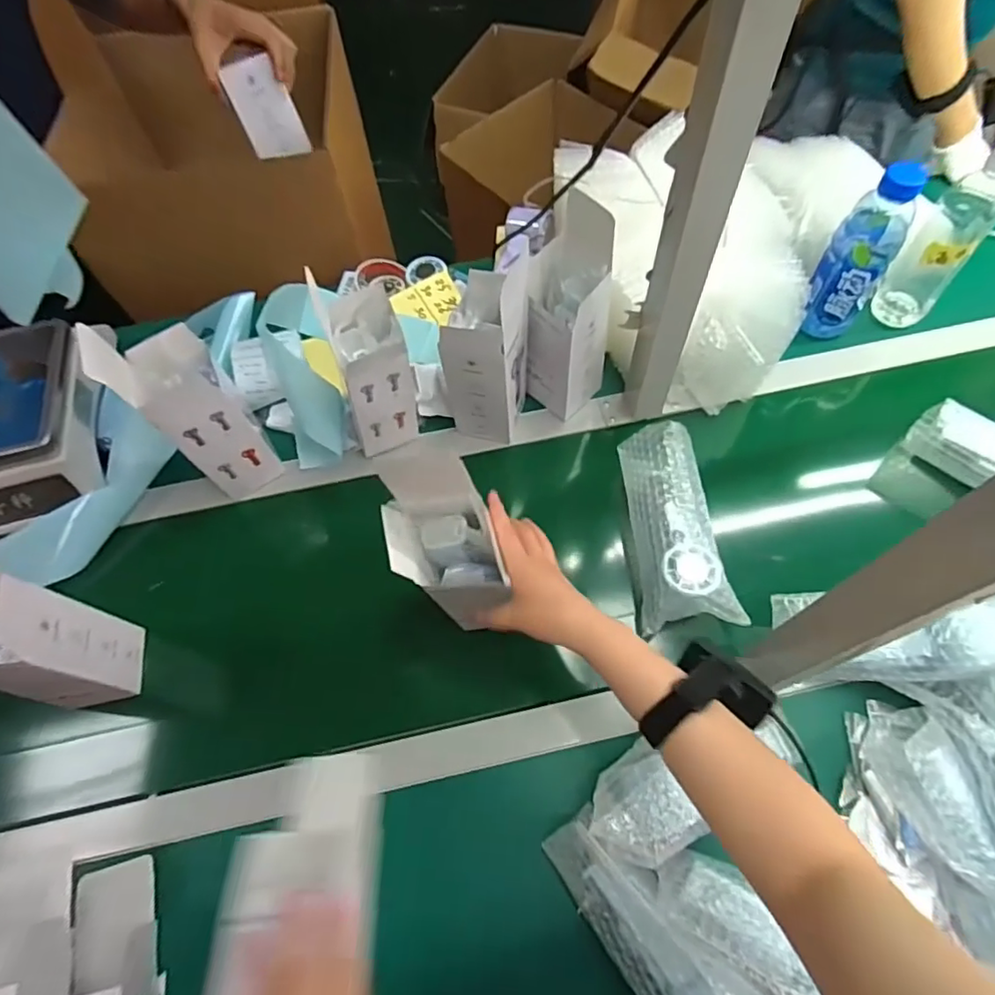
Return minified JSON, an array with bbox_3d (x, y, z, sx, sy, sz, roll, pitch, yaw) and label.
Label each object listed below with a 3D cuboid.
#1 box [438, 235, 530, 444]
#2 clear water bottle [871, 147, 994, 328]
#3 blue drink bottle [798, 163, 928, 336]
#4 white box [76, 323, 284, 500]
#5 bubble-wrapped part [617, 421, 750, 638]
[{"bbox_3d":[-0.011,-0.155,0.634,0.076,0.210,0.088,14,64,9],"label":"box"},{"bbox_3d":[0.544,-0.312,0.694,0.070,0.225,0.074,41,71,20],"label":"clear water bottle"},{"bbox_3d":[0.434,-0.289,0.691,0.071,0.211,0.073,30,68,17],"label":"blue drink bottle"},{"bbox_3d":[-0.317,-0.091,0.608,0.091,0.225,0.077,-38,68,-16],"label":"white box"},{"bbox_3d":[0.188,0.026,0.603,0.087,0.061,0.208,-4,63,1],"label":"bubble-wrapped part"}]

